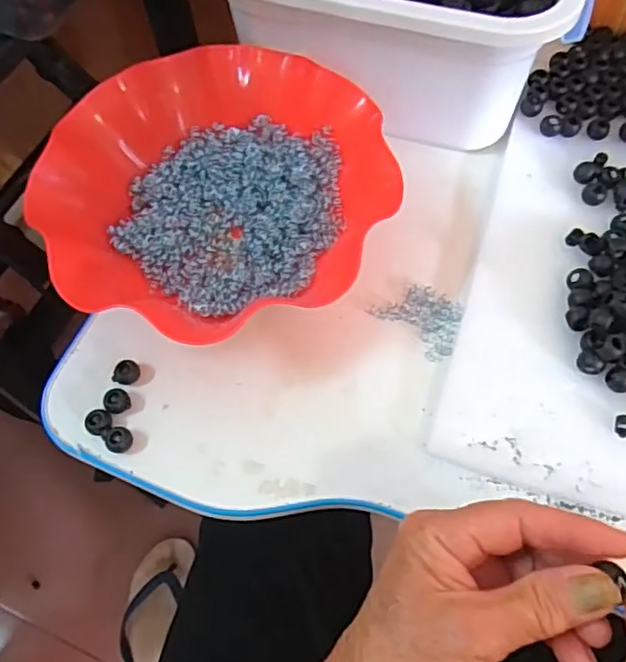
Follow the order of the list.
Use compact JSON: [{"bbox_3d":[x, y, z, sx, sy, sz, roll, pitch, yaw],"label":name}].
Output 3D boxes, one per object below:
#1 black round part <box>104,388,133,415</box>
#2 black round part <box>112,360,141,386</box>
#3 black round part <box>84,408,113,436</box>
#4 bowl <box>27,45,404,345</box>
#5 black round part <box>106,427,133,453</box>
[{"bbox_3d":[-0.122,0.043,0.372,0.015,0.009,0.015,-1,63,2],"label":"black round part"},{"bbox_3d":[-0.119,0.027,0.380,0.017,0.009,0.013,-38,68,-15],"label":"black round part"},{"bbox_3d":[-0.131,0.056,0.365,0.017,0.008,0.016,-1,63,2],"label":"black round part"},{"bbox_3d":[-0.065,-0.090,0.401,0.208,0.067,0.214,-1,63,2],"label":"bowl"},{"bbox_3d":[-0.117,0.066,0.361,0.014,0.011,0.015,-1,63,2],"label":"black round part"}]

